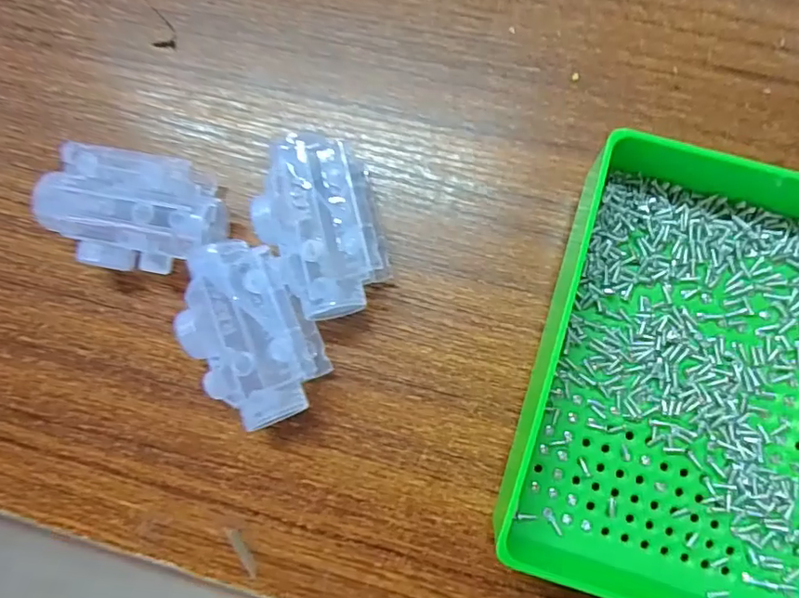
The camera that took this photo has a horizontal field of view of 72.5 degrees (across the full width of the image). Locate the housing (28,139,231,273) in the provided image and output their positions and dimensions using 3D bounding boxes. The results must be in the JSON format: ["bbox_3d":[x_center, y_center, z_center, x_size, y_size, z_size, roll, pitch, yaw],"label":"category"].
[{"bbox_3d":[-0.105,-0.034,0.217,0.067,0.029,0.043,8,85,5],"label":"housing"}]

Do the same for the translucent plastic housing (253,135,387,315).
[{"bbox_3d":[-0.031,-0.028,0.213,0.044,0.028,0.070,-15,83,3],"label":"translucent plastic housing"}]

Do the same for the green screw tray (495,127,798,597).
[{"bbox_3d":[0.170,0.046,0.187,0.246,0.037,0.169,18,86,6],"label":"green screw tray"}]

